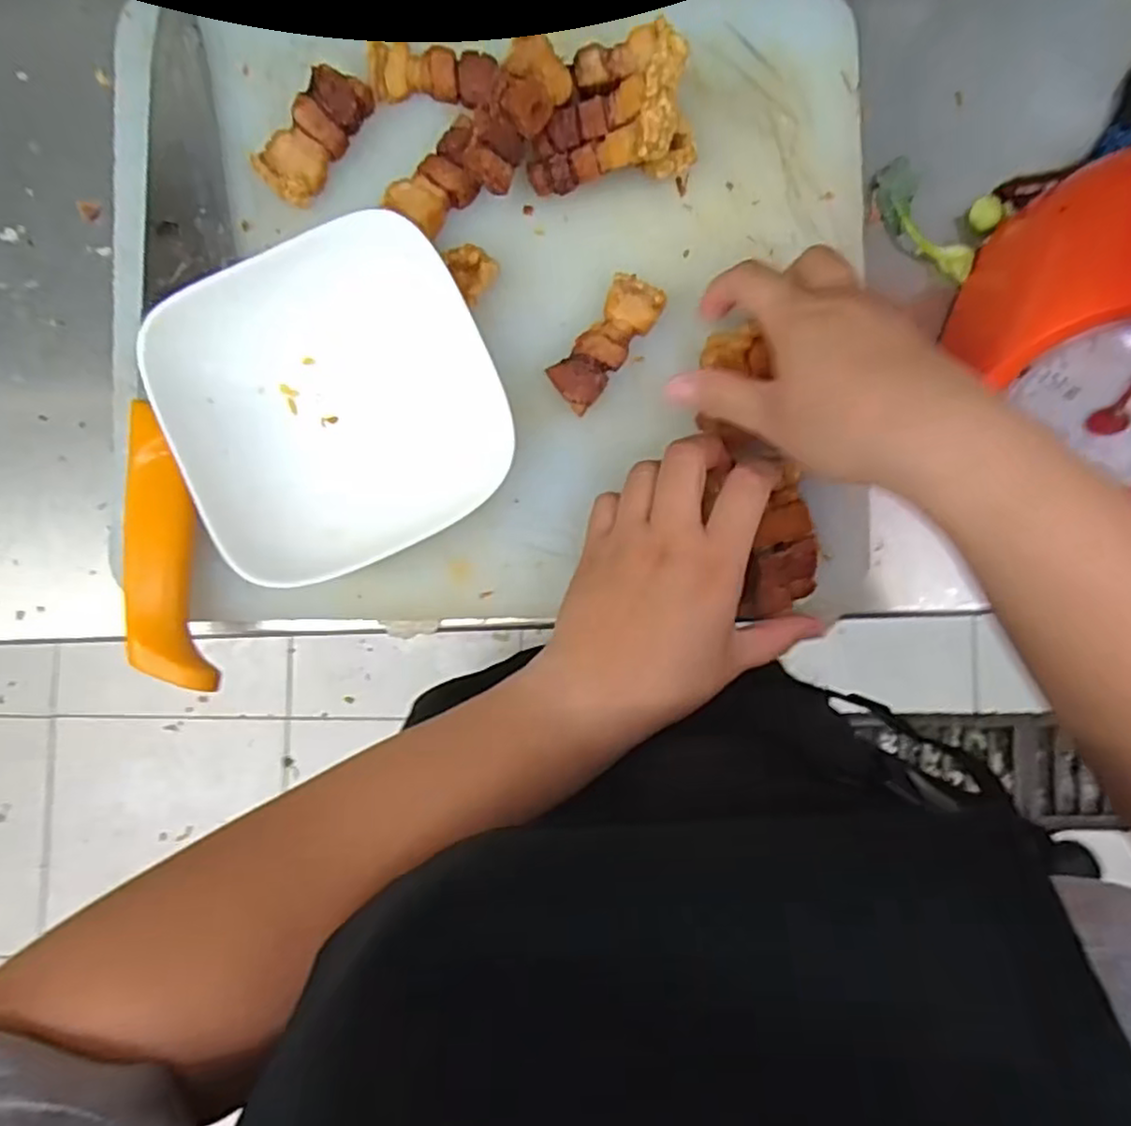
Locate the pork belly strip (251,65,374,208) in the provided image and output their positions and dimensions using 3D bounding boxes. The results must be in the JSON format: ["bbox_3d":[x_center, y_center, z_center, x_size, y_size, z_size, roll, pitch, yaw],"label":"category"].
[{"bbox_3d":[-0.127,-0.215,0.353,0.030,0.014,0.067,29,87,0],"label":"pork belly strip"}]

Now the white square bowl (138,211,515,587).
[{"bbox_3d":[-0.113,-0.080,0.337,0.149,0.042,0.153,-25,88,-2],"label":"white square bowl"}]

